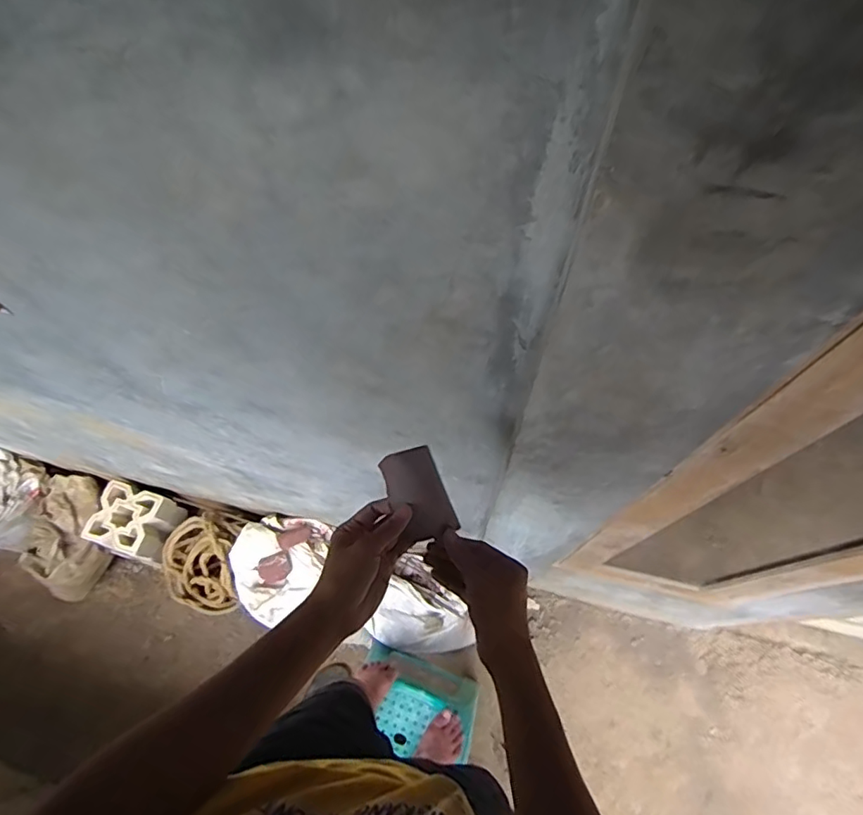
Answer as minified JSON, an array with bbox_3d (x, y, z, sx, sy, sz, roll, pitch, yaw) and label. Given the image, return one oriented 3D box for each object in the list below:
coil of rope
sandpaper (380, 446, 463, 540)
[{"bbox_3d":[-0.694,0.470,1.605,0.252,0.172,0.276,0,66,1],"label":"coil of rope"},{"bbox_3d":[-0.014,0.092,0.564,0.056,0.008,0.096,-22,95,-3],"label":"sandpaper"}]

